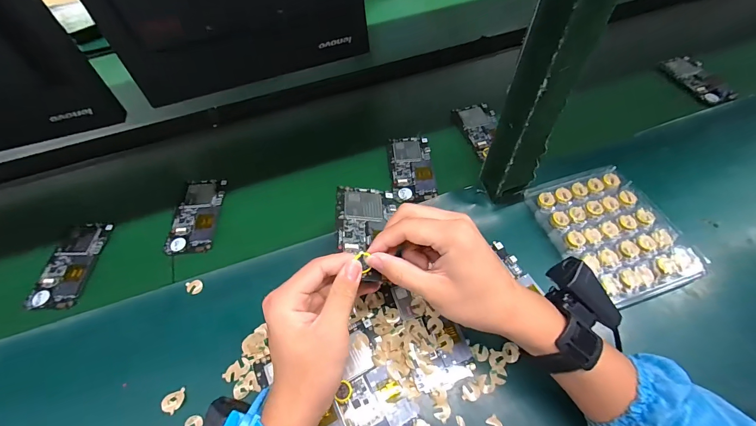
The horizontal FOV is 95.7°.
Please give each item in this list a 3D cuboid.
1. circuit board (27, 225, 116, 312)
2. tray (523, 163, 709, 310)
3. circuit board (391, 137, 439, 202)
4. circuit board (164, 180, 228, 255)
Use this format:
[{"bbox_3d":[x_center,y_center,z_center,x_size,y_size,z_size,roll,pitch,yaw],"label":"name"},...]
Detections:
[{"bbox_3d":[-0.418,0.068,0.467,0.067,0.012,0.124,-3,55,2],"label":"circuit board"},{"bbox_3d":[0.293,0.019,0.429,0.143,0.016,0.171,-19,56,-9],"label":"tray"},{"bbox_3d":[0.053,-0.072,0.526,0.062,0.007,0.124,-4,55,2],"label":"circuit board"},{"bbox_3d":[-0.264,0.002,0.500,0.067,0.009,0.125,-4,55,2],"label":"circuit board"}]

